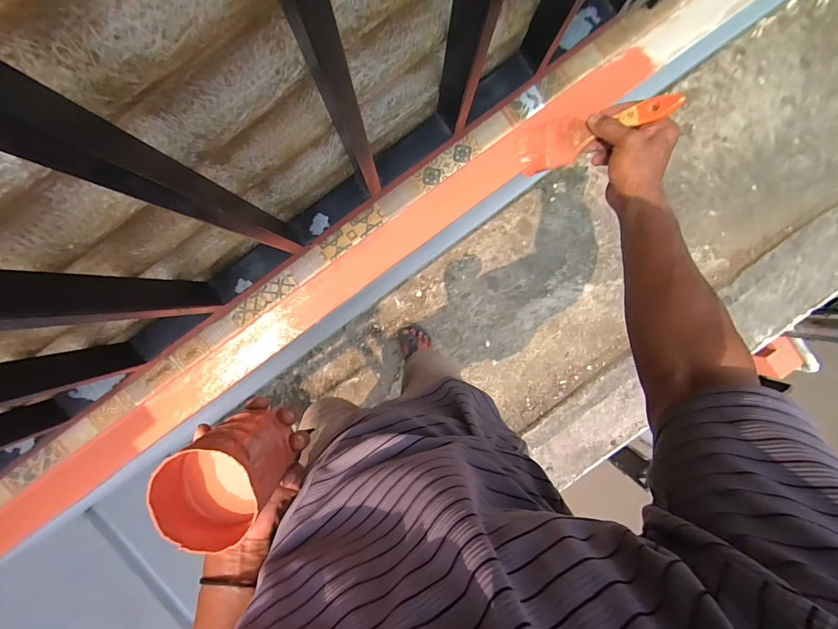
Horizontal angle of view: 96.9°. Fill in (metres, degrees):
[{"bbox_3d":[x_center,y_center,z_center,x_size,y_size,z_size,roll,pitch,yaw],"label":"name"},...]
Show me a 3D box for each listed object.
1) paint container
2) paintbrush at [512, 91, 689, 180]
[{"bbox_3d":[-0.172,0.148,0.347,0.080,0.098,0.082,0,94,-2],"label":"paint container"},{"bbox_3d":[0.225,-0.244,0.489,0.194,0.023,0.062,-6,95,43],"label":"paintbrush"}]

